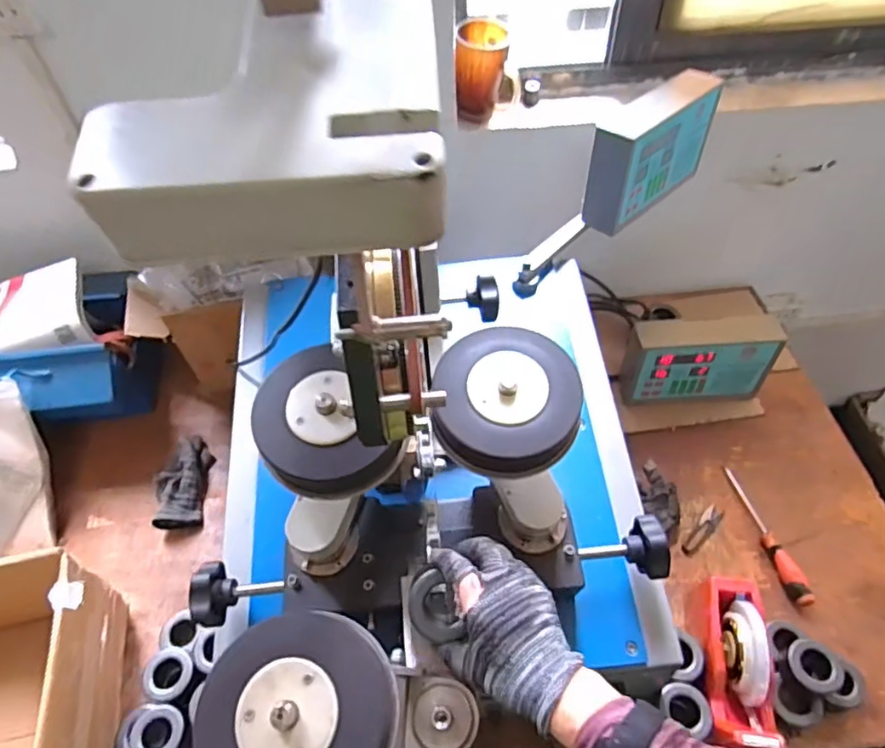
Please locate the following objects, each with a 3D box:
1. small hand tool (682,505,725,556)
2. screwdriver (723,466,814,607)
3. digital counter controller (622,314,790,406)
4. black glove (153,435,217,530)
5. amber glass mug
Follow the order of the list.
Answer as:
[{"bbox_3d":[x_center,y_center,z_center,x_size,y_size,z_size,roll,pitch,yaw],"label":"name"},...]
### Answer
[{"bbox_3d":[0.394,0.238,0.897,0.024,0.012,0.091,34,60,25],"label":"small hand tool"},{"bbox_3d":[0.478,0.232,0.874,0.023,0.031,0.216,-8,52,-5],"label":"screwdriver"},{"bbox_3d":[0.422,-0.026,0.986,0.222,0.158,0.078,-3,52,-1],"label":"digital counter controller"},{"bbox_3d":[-0.420,0.174,0.956,0.080,0.041,0.157,-4,52,-1],"label":"black glove"},{"bbox_3d":[0.066,-0.441,0.878,0.093,0.123,0.077,1,52,3],"label":"amber glass mug"}]

